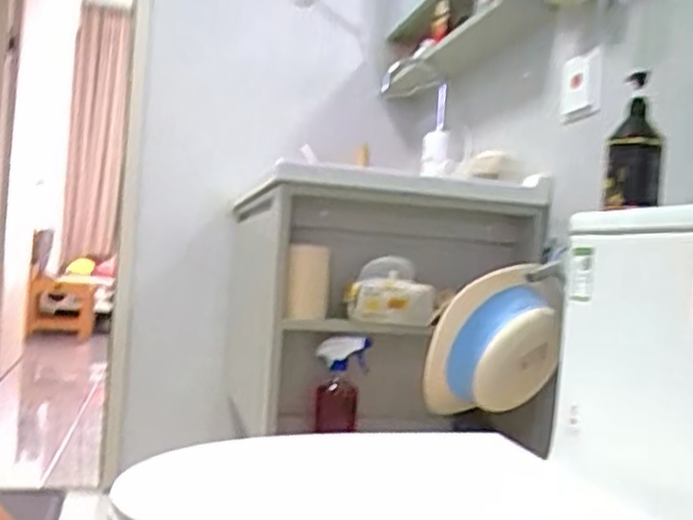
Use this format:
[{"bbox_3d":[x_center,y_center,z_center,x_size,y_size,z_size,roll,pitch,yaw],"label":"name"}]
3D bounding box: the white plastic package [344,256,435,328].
[{"bbox_3d":[0.078,0.056,1.260,0.153,0.107,0.054,4,-1,-4],"label":"white plastic package"}]

